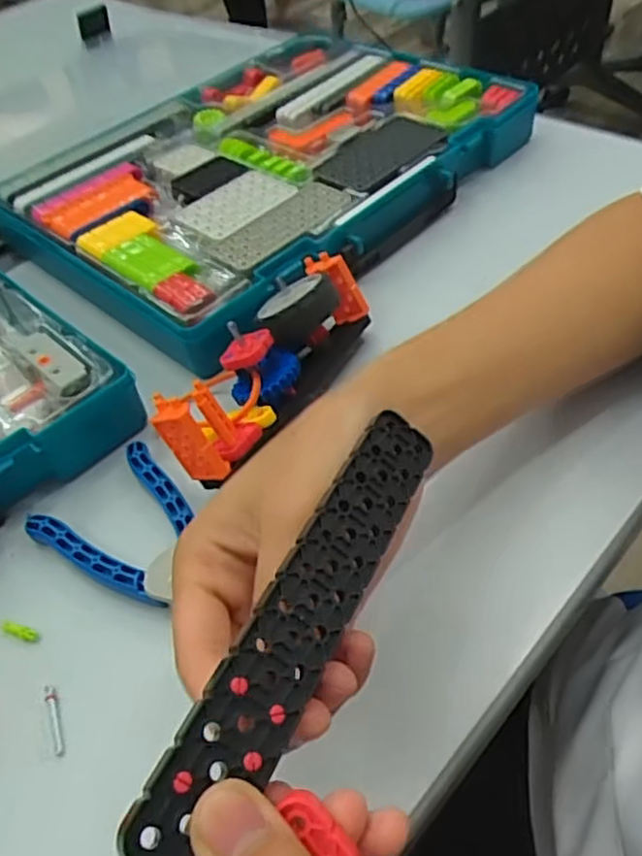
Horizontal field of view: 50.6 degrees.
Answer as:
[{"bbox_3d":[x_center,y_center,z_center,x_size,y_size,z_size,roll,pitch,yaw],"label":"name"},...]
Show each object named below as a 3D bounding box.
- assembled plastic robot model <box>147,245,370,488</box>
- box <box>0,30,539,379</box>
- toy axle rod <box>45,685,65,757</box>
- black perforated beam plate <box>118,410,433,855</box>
[{"bbox_3d":[-0.029,-0.036,0.367,0.050,0.051,0.155,22,54,24],"label":"assembled plastic robot model"},{"bbox_3d":[-0.040,-0.204,0.525,0.271,0.046,0.360,33,59,30],"label":"box"},{"bbox_3d":[-0.112,0.121,0.284,0.004,0.004,0.030,-21,50,-12],"label":"toy axle rod"},{"bbox_3d":[-0.003,0.051,0.195,0.024,0.004,0.148,40,53,-5],"label":"black perforated beam plate"}]

